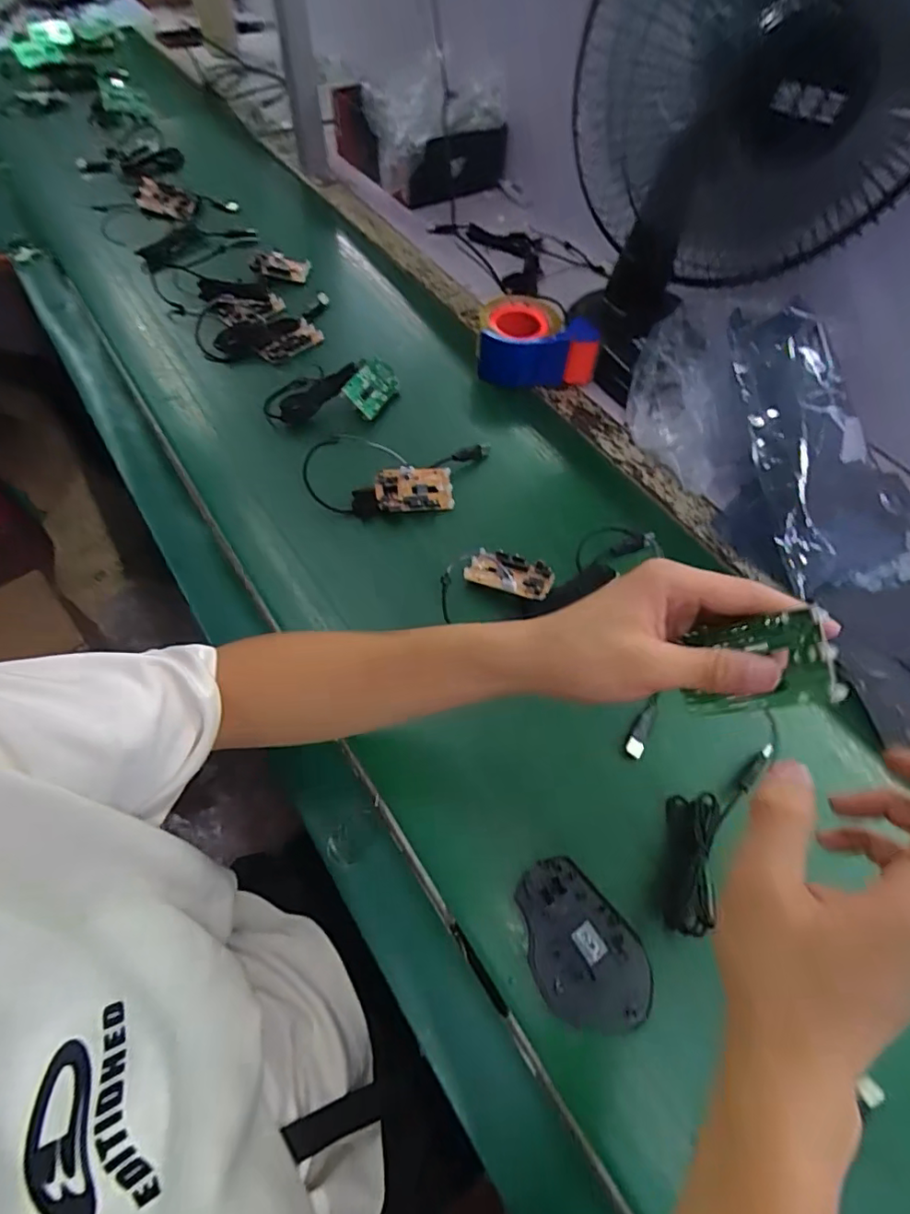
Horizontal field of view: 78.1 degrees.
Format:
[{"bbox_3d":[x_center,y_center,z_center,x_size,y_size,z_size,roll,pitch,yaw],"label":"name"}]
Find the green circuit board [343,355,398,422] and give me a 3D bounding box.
[{"bbox_3d":[-0.096,-0.254,0.646,0.049,0.009,0.072,45,60,-23],"label":"green circuit board"}]

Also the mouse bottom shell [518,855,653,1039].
[{"bbox_3d":[0.084,0.233,0.385,0.072,0.009,0.107,-31,67,-17],"label":"mouse bottom shell"}]

